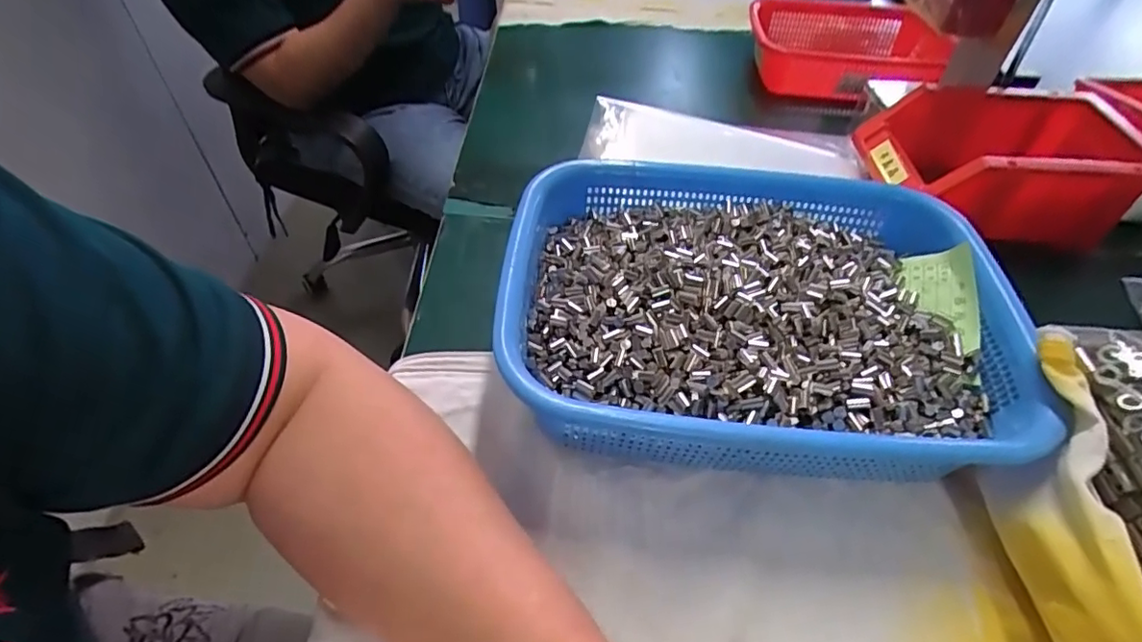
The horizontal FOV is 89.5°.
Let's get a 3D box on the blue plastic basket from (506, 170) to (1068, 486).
[{"bbox_3d":[0.108,-0.006,0.353,0.288,0.072,0.221,5,49,3],"label":"blue plastic basket"}]

